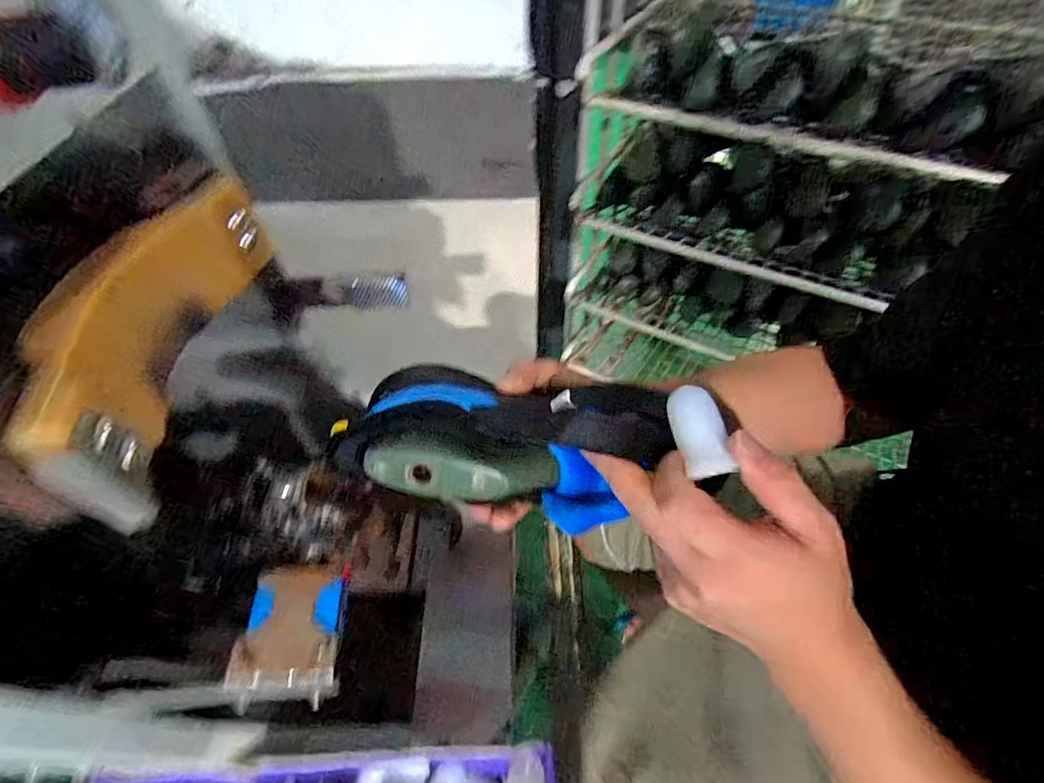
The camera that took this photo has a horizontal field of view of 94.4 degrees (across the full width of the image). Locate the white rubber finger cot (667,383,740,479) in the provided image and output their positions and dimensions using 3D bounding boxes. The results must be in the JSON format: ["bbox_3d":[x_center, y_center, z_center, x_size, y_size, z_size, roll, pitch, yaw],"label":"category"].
[{"bbox_3d":[0.099,0.025,0.270,0.024,0.015,0.047,-28,68,17],"label":"white rubber finger cot"}]

